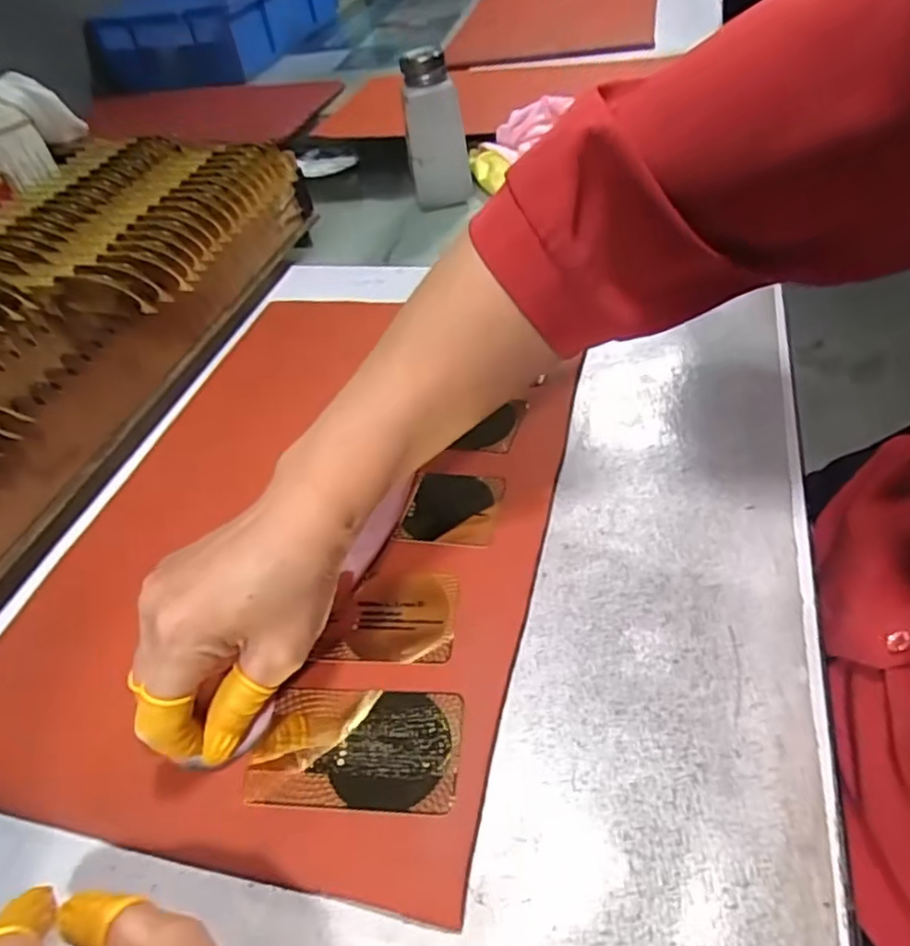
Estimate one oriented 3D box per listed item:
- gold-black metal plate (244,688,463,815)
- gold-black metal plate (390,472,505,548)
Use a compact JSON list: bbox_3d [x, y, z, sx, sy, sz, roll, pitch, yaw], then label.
[{"bbox_3d":[-0.040,0.112,0.277,0.084,0.006,0.049,0,45,8],"label":"gold-black metal plate"},{"bbox_3d":[-0.002,0.019,0.364,0.050,0.006,0.050,6,47,11],"label":"gold-black metal plate"}]

